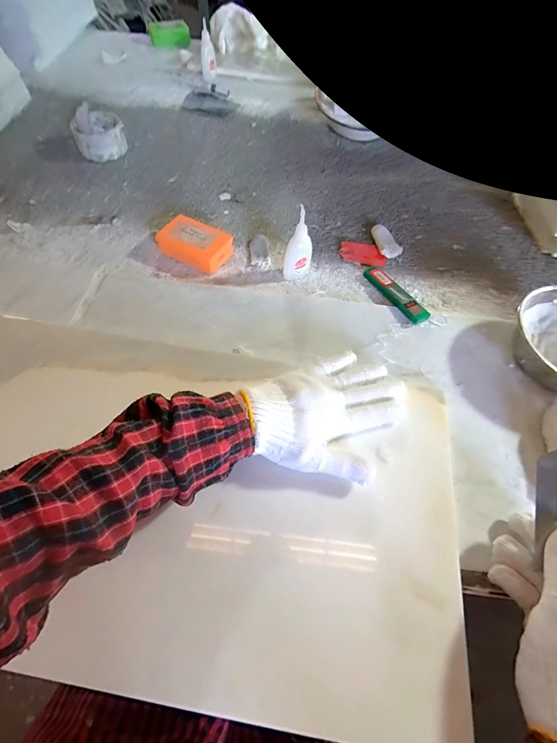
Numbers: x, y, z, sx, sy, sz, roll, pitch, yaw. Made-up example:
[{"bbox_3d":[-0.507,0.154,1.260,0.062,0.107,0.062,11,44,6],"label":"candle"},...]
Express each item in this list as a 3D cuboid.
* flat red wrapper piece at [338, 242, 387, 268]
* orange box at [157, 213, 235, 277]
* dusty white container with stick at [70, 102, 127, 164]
[{"bbox_3d":[0.131,-0.182,0.505,0.069,0.005,0.046,13,61,4],"label":"flat red wrapper piece"},{"bbox_3d":[-0.125,-0.187,0.479,0.103,0.034,0.061,27,62,11],"label":"orange box"},{"bbox_3d":[-0.318,-0.425,0.578,0.086,0.059,0.085,-24,65,-16],"label":"dusty white container with stick"}]

